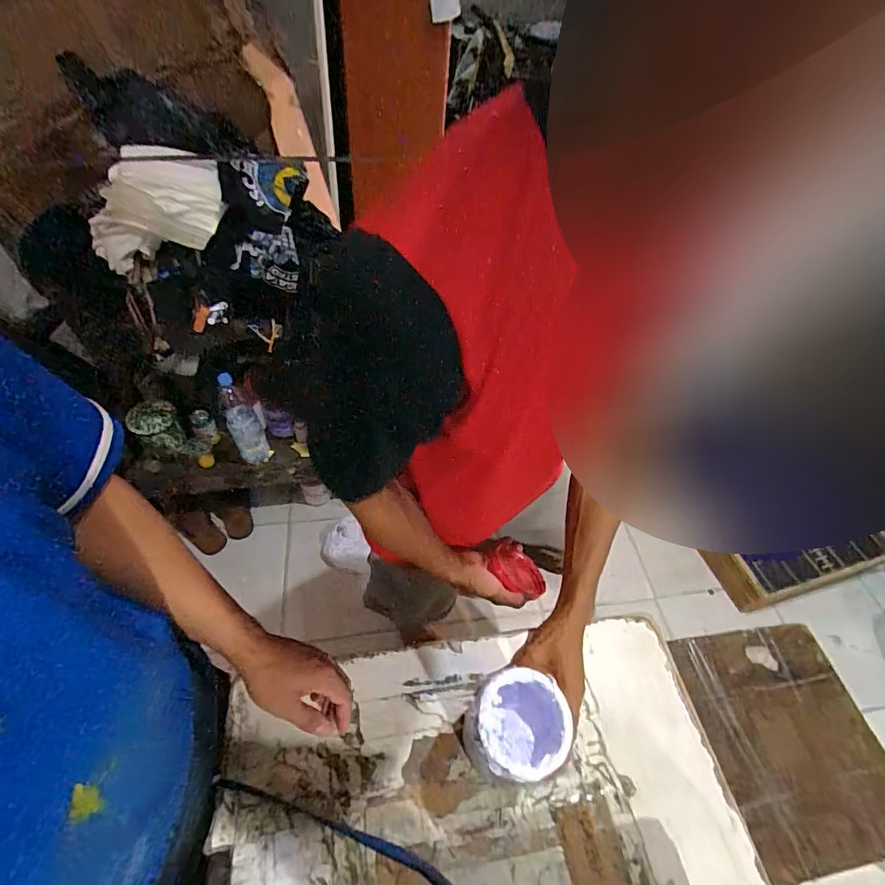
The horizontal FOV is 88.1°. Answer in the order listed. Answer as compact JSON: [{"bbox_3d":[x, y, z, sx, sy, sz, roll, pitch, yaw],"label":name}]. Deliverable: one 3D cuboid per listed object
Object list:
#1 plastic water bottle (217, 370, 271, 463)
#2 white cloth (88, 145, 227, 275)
[{"bbox_3d":[-0.571,-0.062,1.310,0.088,0.303,0.082,-21,57,-22],"label":"plastic water bottle"},{"bbox_3d":[-0.620,-0.508,0.993,0.274,0.182,0.135,-13,54,-16],"label":"white cloth"}]

